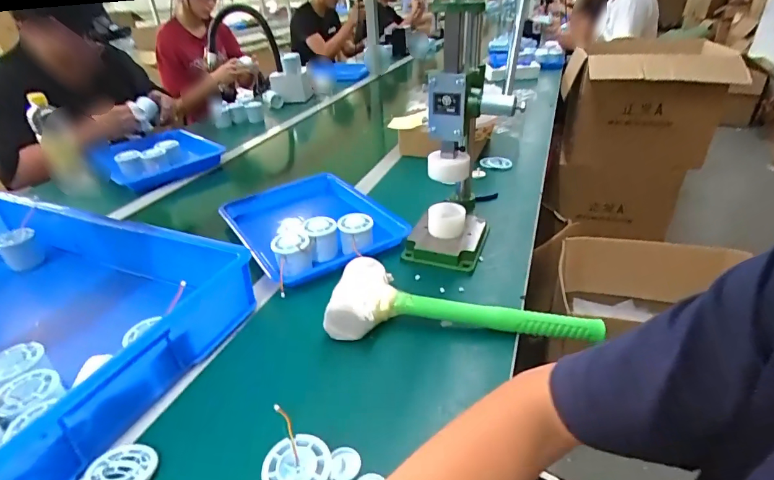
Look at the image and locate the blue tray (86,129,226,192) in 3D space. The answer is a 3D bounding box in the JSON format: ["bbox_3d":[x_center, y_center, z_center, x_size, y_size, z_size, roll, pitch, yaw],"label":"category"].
[{"bbox_3d":[-0.607,-0.226,1.100,0.273,0.078,0.265,25,43,39],"label":"blue tray"}]

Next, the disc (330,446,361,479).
[{"bbox_3d":[-0.039,0.212,0.397,0.028,0.010,0.028,0,29,0],"label":"disc"}]

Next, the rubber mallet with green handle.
[{"bbox_3d":[0.094,0.081,0.542,0.337,0.062,0.086,-2,32,4],"label":"rubber mallet with green handle"}]

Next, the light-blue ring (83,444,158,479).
[{"bbox_3d":[-0.247,0.214,0.390,0.055,0.006,0.054,6,17,-2],"label":"light-blue ring"}]

